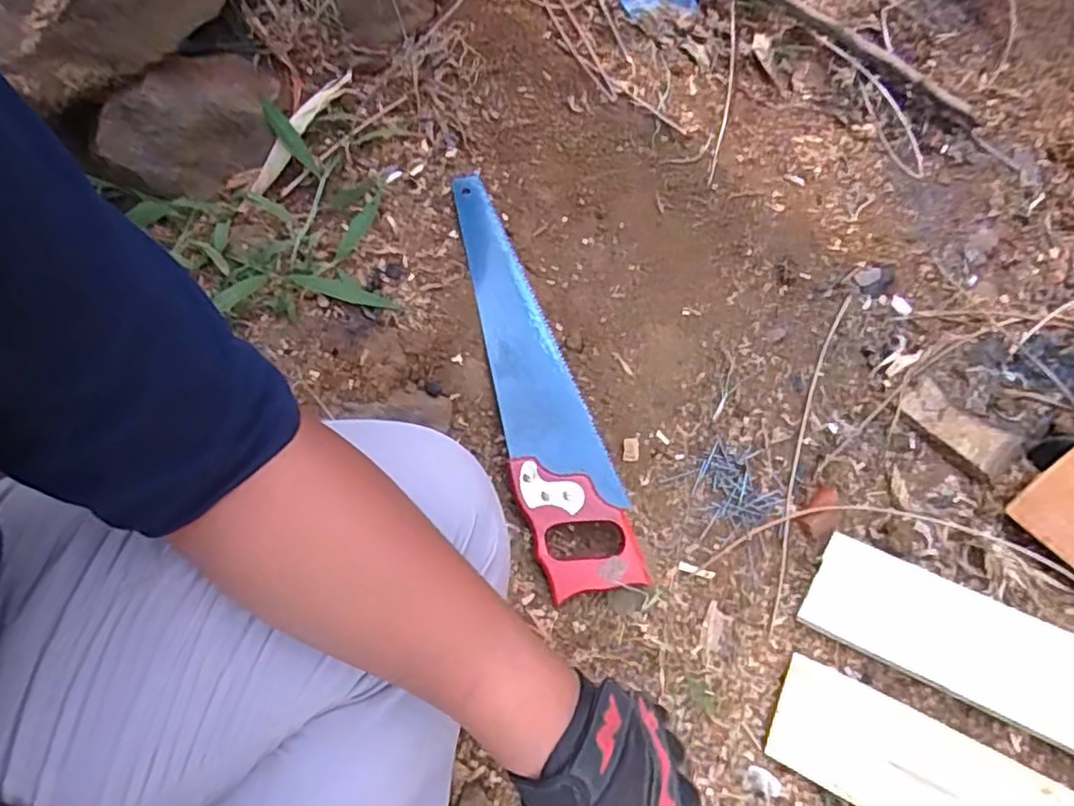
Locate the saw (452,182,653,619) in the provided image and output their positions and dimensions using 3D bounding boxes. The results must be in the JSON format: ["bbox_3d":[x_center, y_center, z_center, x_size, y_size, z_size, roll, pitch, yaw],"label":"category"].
[{"bbox_3d":[-0.007,-0.028,0.619,0.086,0.018,0.414,-17,79,-7],"label":"saw"}]

